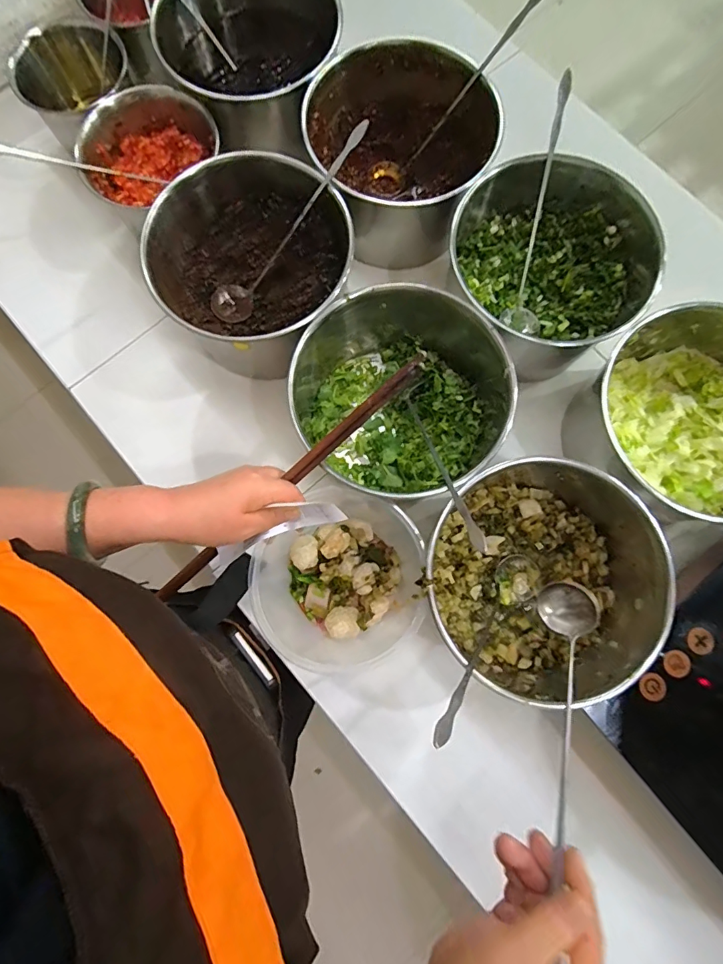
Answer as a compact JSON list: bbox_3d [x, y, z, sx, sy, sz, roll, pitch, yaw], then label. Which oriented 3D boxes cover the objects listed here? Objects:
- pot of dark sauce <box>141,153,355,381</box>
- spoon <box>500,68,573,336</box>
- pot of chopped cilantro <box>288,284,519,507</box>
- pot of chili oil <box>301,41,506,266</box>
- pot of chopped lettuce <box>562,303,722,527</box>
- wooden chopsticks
[{"bbox_3d":[-0.114,-0.241,0.528,0.212,0.120,0.204,0,80,-1],"label":"pot of dark sauce"},{"bbox_3d":[0.196,-0.293,0.515,0.043,0.042,0.251,3,119,0],"label":"spoon"},{"bbox_3d":[0.053,-0.106,0.498,0.235,0.111,0.221,0,80,-1],"label":"pot of chopped cilantro"},{"bbox_3d":[0.045,-0.383,0.544,0.197,0.133,0.200,-4,80,-2],"label":"pot of chili oil"},{"bbox_3d":[0.347,-0.063,0.495,0.211,0.116,0.207,0,80,-1],"label":"pot of chopped lettuce"},{"bbox_3d":[-0.084,0.014,0.440,0.376,0.015,0.013,-40,81,24],"label":"wooden chopsticks"}]

